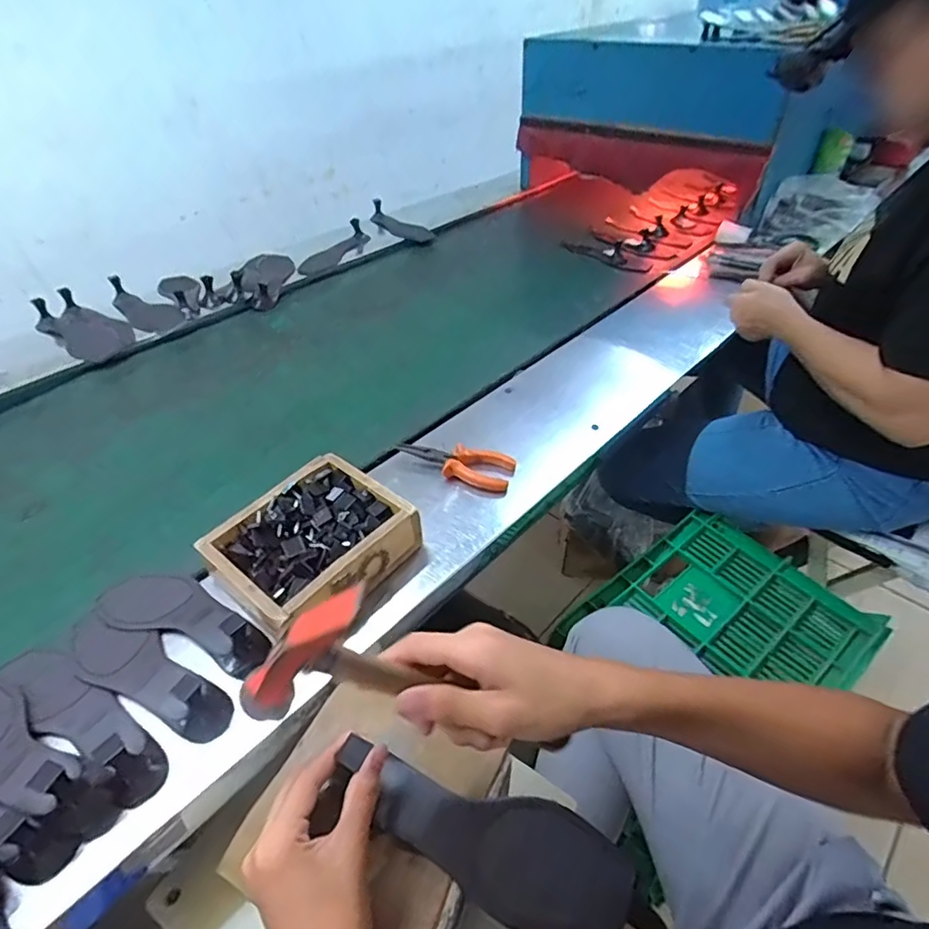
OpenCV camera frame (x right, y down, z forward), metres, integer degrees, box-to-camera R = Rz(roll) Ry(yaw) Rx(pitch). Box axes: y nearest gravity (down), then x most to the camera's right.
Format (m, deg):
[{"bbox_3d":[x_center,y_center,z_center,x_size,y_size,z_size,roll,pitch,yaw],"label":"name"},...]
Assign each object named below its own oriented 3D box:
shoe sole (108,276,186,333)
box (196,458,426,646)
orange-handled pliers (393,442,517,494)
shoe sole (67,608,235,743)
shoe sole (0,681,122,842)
[{"bbox_3d":[-0.647,-0.313,1.064,0.215,0.052,0.089,20,56,26],"label":"shoe sole"},{"bbox_3d":[-0.161,0.090,0.583,0.156,0.069,0.182,28,51,30],"label":"box"},{"bbox_3d":[-0.015,-0.001,0.700,0.153,0.024,0.050,11,44,15],"label":"orange-handled pliers"},{"bbox_3d":[-0.304,0.182,0.499,0.213,0.053,0.061,20,47,23],"label":"shoe sole"},{"bbox_3d":[-0.384,0.231,0.439,0.230,0.055,0.083,16,45,19],"label":"shoe sole"}]

